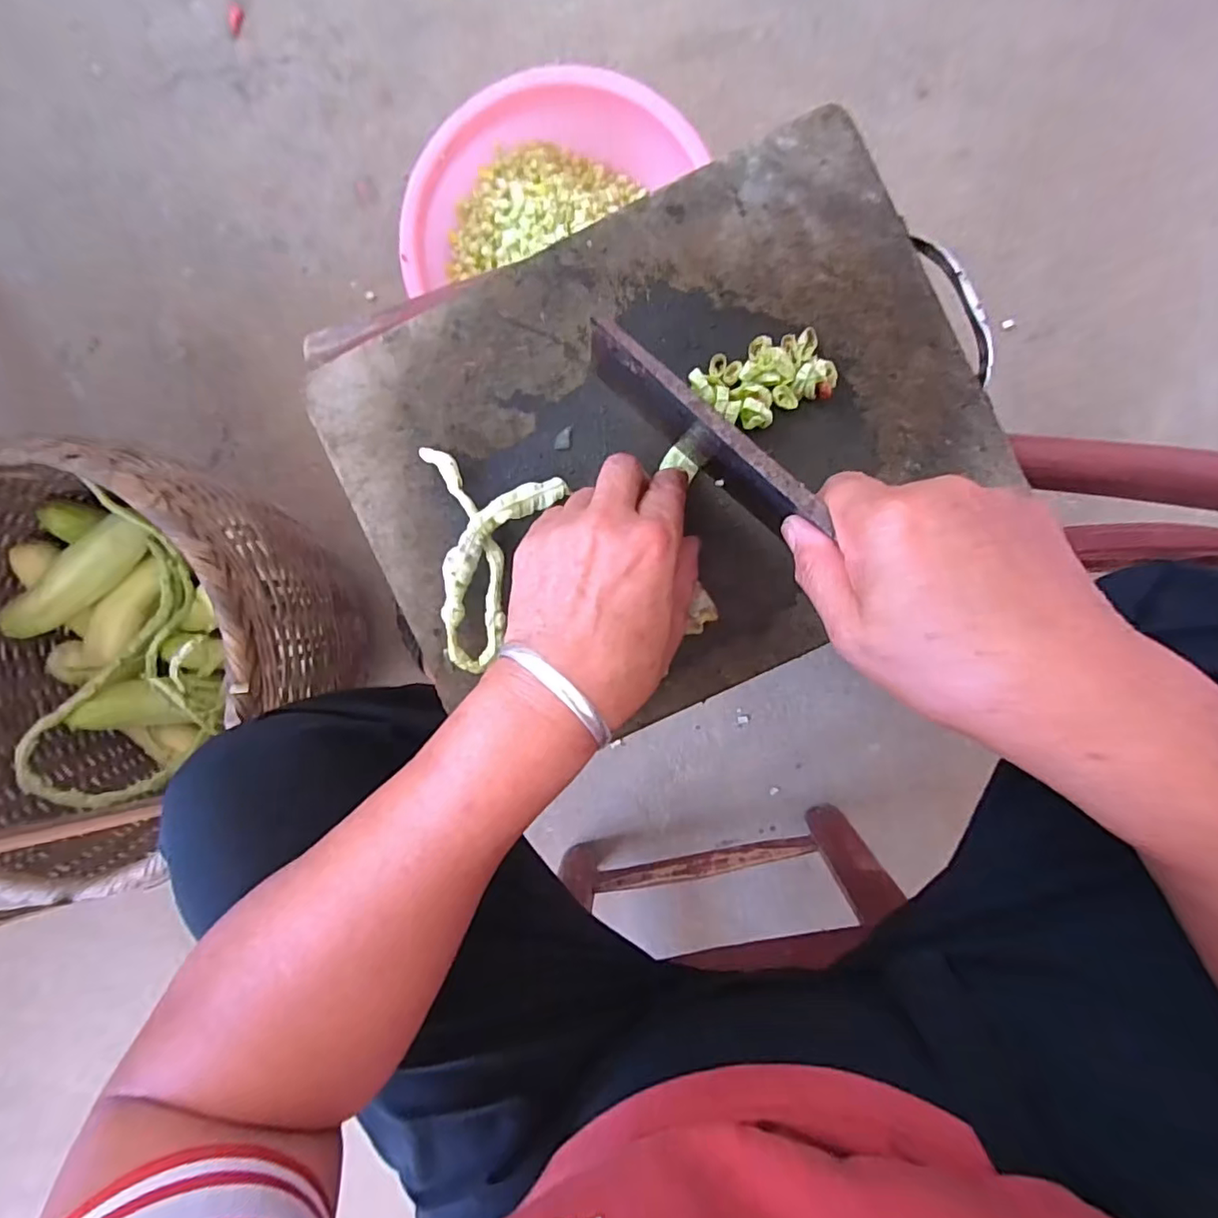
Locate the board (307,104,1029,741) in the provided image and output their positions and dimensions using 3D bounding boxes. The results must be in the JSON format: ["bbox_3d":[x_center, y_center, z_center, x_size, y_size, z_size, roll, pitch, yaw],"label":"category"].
[{"bbox_3d":[0.031,-0.089,0.336,0.354,0.029,0.273,-25,93,7],"label":"board"}]

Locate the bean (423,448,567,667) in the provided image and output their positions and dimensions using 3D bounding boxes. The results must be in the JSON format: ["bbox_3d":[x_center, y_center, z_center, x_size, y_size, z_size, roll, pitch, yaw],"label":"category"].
[{"bbox_3d":[-0.078,-0.025,0.326,0.081,0.022,0.118,12,93,3],"label":"bean"}]

